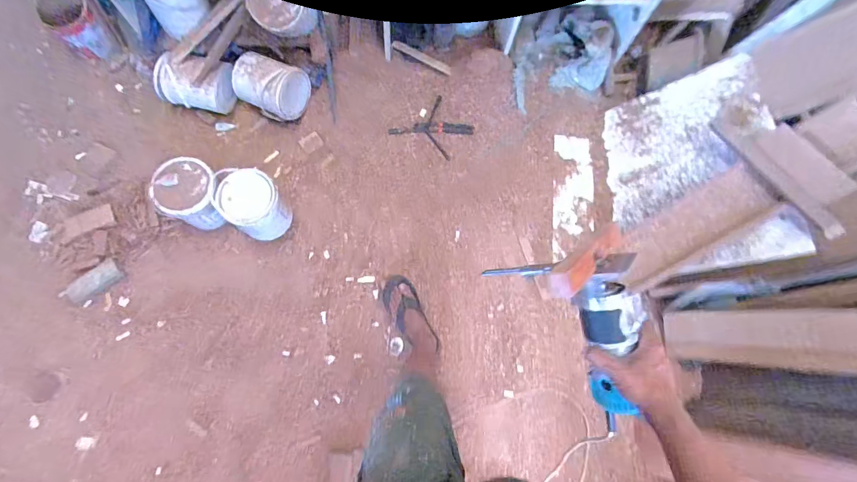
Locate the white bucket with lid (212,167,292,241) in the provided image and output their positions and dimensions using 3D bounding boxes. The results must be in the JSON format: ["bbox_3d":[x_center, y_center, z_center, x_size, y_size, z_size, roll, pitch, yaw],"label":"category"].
[{"bbox_3d":[-0.567,-0.109,1.355,0.207,0.232,0.182,30,75,6],"label":"white bucket with lid"}]

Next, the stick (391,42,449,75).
[{"bbox_3d":[-0.023,-0.703,1.568,0.238,0.016,0.030,23,73,-10],"label":"stick"}]

